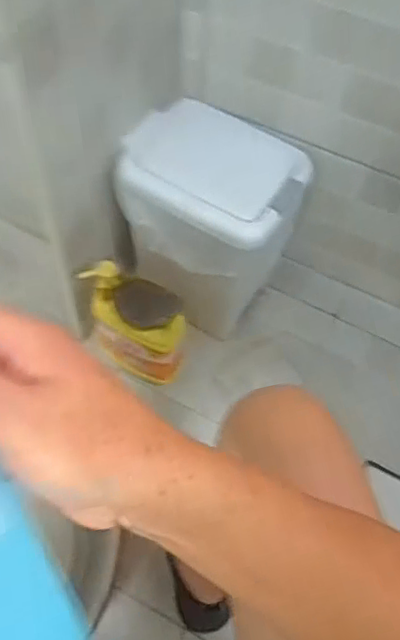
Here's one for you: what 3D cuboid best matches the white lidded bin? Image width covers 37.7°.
[{"bbox_3d":[0.011,-0.154,0.962,0.266,0.303,0.198,33,63,16],"label":"white lidded bin"}]

